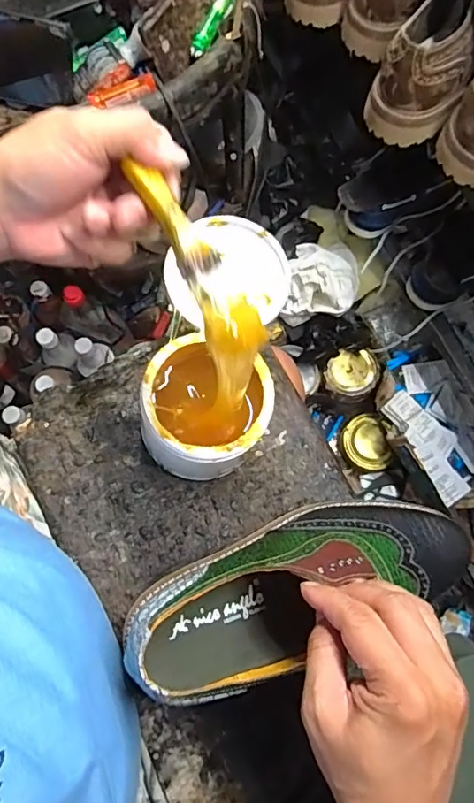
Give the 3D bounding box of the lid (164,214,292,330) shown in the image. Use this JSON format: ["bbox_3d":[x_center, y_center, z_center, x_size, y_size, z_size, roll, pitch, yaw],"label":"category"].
[{"bbox_3d":[-0.008,-0.117,0.438,0.108,0.012,0.099,3,78,-12],"label":"lid"}]

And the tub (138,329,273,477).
[{"bbox_3d":[-0.025,0.009,0.422,0.099,0.073,0.104,0,74,1],"label":"tub"}]

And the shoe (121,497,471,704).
[{"bbox_3d":[0.052,0.130,0.361,0.263,0.074,0.093,-17,74,-18],"label":"shoe"}]

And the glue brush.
[{"bbox_3d":[-0.019,-0.068,0.291,0.034,0.045,0.147,-25,95,-5],"label":"glue brush"}]

